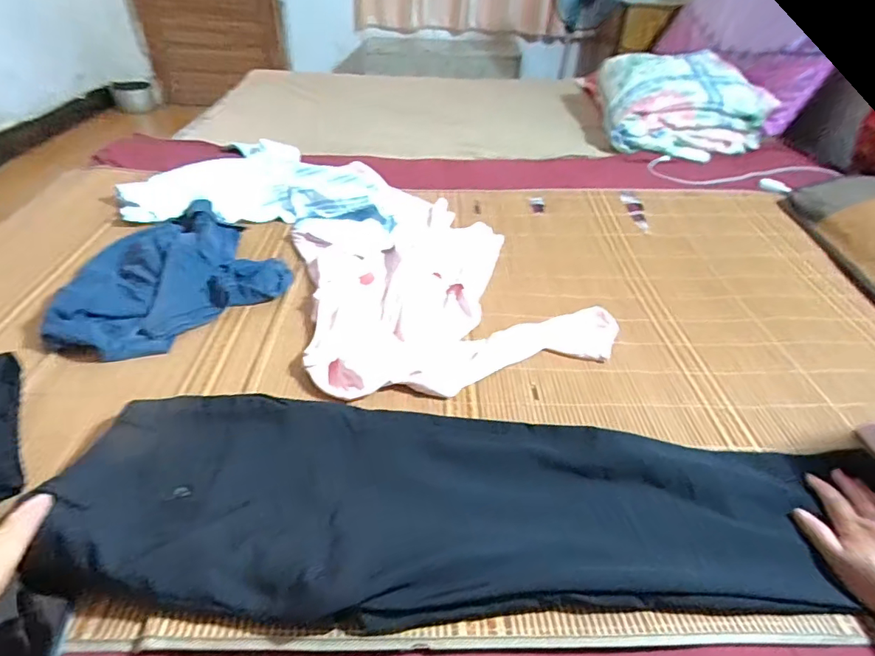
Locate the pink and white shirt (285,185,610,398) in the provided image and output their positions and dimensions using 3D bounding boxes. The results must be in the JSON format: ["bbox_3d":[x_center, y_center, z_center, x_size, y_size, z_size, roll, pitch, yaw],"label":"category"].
[{"bbox_3d":[-0.014,-0.097,0.882,0.449,0.035,0.527,-11,40,-17],"label":"pink and white shirt"}]

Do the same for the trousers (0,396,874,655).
[{"bbox_3d":[0.073,0.172,0.533,0.881,0.075,0.269,0,38,-7],"label":"trousers"}]

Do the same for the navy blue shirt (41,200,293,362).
[{"bbox_3d":[-0.437,-0.087,0.807,0.348,0.062,0.274,-27,47,-32],"label":"navy blue shirt"}]

